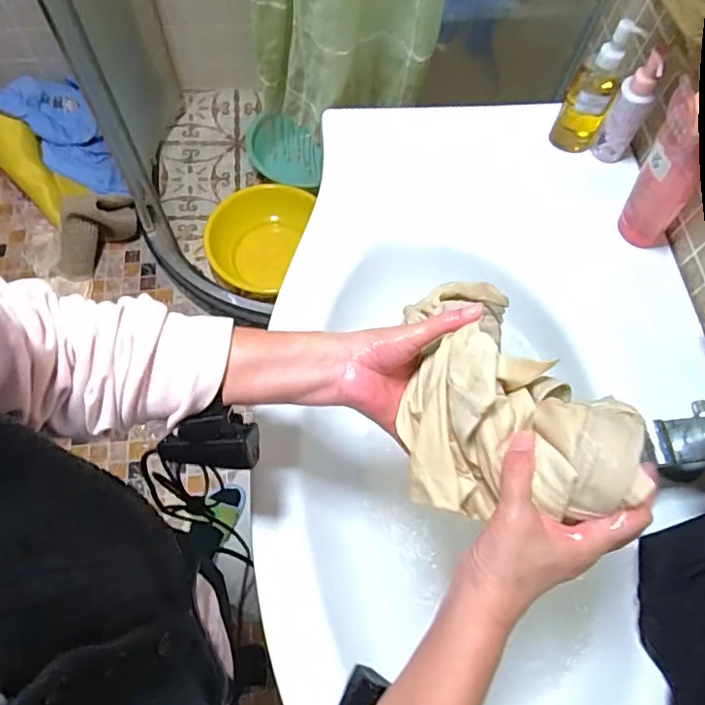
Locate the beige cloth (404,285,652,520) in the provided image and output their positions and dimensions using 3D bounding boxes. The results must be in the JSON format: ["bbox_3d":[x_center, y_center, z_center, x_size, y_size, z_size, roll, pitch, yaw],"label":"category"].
[{"bbox_3d":[0.115,0.038,0.395,0.143,0.092,0.154,8,66,1],"label":"beige cloth"}]

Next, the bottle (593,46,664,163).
[{"bbox_3d":[0.345,-0.300,0.672,0.042,0.158,0.037,-30,71,-15],"label":"bottle"}]

